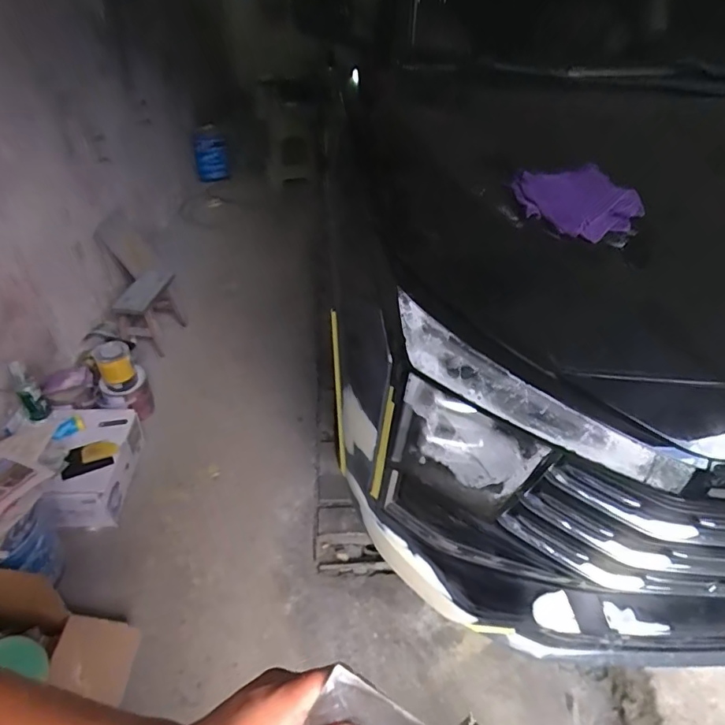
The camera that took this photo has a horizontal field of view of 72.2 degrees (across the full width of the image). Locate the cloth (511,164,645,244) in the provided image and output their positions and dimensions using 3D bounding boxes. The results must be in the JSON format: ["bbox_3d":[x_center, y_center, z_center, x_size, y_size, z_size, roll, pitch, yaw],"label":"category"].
[{"bbox_3d":[0.351,-0.260,0.803,0.182,0.017,0.146,-13,66,-8],"label":"cloth"}]

